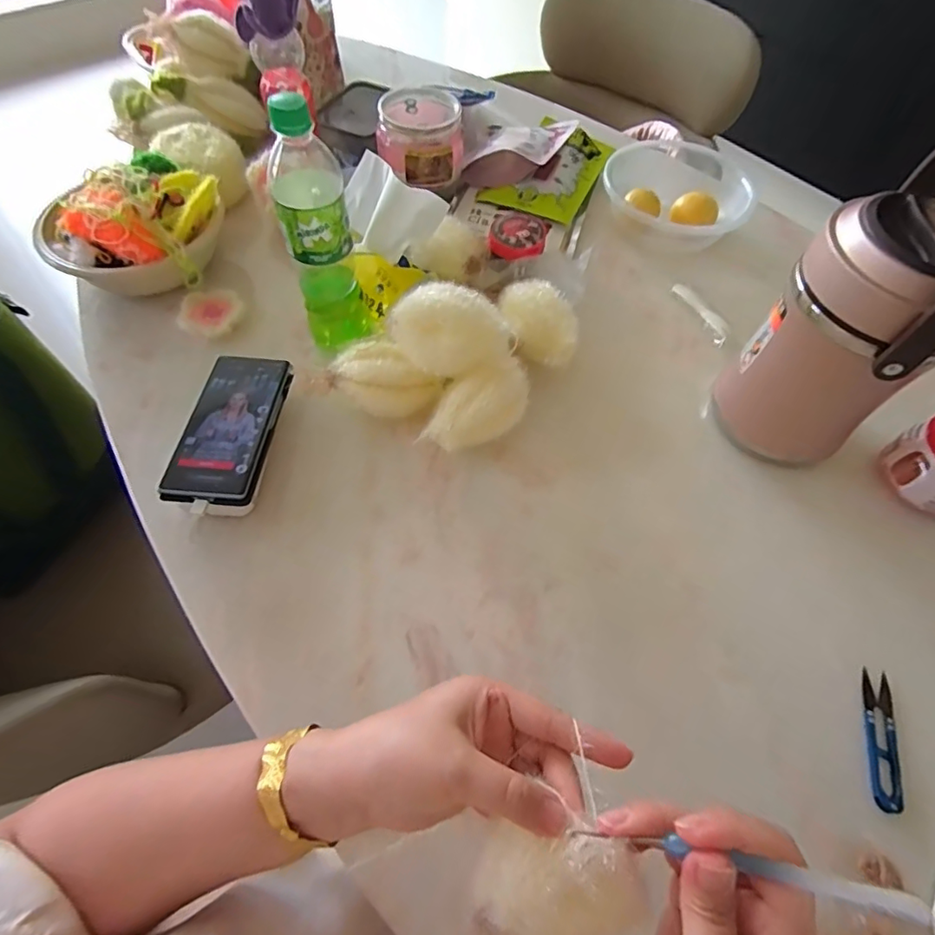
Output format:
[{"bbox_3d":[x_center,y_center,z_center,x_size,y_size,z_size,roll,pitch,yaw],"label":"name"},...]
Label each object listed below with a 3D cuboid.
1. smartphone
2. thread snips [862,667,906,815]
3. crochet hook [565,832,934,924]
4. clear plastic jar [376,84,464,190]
[{"bbox_3d":[-0.218,-0.042,0.479,0.078,0.017,0.164,5,56,1],"label":"smartphone"},{"bbox_3d":[0.320,0.208,0.397,0.023,0.007,0.099,16,60,9],"label":"thread snips"},{"bbox_3d":[0.109,0.164,0.213,0.129,0.009,0.009,2,58,18],"label":"crochet hook"},{"bbox_3d":[-0.061,-0.426,0.658,0.104,0.074,0.111,-4,60,-5],"label":"clear plastic jar"}]

